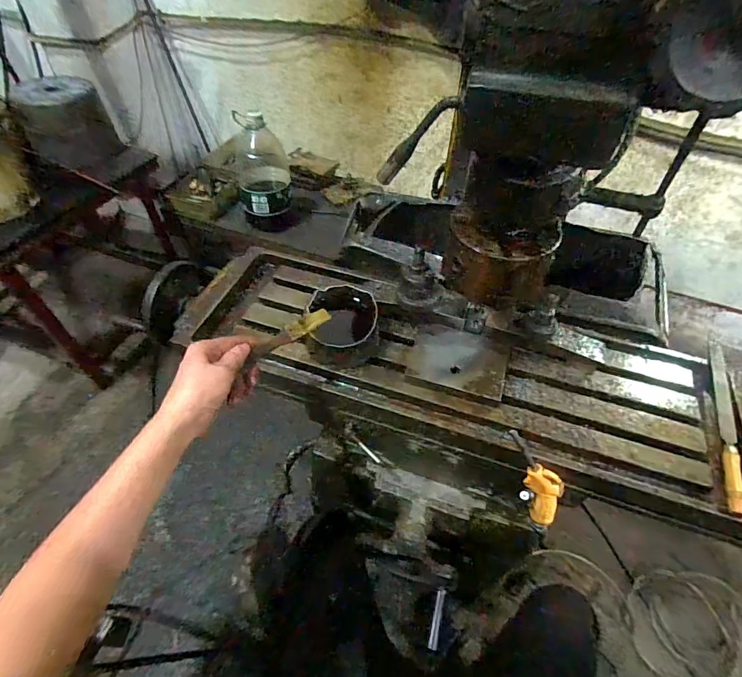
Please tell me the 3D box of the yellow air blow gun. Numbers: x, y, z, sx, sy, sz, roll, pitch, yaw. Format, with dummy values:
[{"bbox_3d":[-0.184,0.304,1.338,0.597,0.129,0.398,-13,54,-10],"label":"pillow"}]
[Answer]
[{"bbox_3d":[0.216,0.194,0.527,0.051,0.222,0.022,8,47,32],"label":"yellow air blow gun"}]

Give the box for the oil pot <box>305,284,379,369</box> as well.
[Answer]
[{"bbox_3d":[-0.041,-0.018,0.592,0.100,0.065,0.116,-3,51,-5],"label":"oil pot"}]

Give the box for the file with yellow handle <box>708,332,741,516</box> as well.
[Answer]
[{"bbox_3d":[0.455,0.093,0.530,0.020,0.021,0.272,21,53,14],"label":"file with yellow handle"}]

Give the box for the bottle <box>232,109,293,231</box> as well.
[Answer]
[{"bbox_3d":[-0.359,-0.554,1.361,0.178,0.329,0.178,-10,52,-10],"label":"bottle"}]

